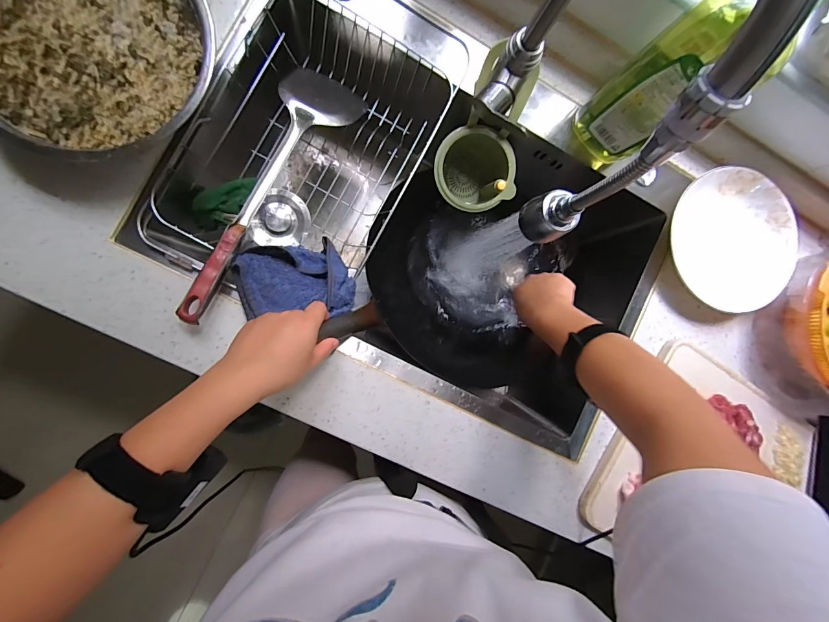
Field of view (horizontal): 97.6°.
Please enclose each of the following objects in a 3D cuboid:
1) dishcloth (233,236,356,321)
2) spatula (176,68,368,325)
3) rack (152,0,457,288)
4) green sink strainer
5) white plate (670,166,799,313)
[{"bbox_3d":[-0.144,-0.035,0.447,0.131,0.045,0.101,-14,92,-10],"label":"dishcloth"},{"bbox_3d":[-0.172,-0.162,0.449,0.105,0.040,0.390,23,72,-9],"label":"spatula"},{"bbox_3d":[-0.136,-0.205,0.487,0.246,0.093,0.373,28,85,-11],"label":"rack"},{"bbox_3d":[0.089,-0.211,0.564,0.126,0.107,0.119,0,91,-12],"label":"green sink strainer"},{"bbox_3d":[0.464,-0.101,0.527,0.193,0.035,0.193,0,89,-10],"label":"white plate"}]

